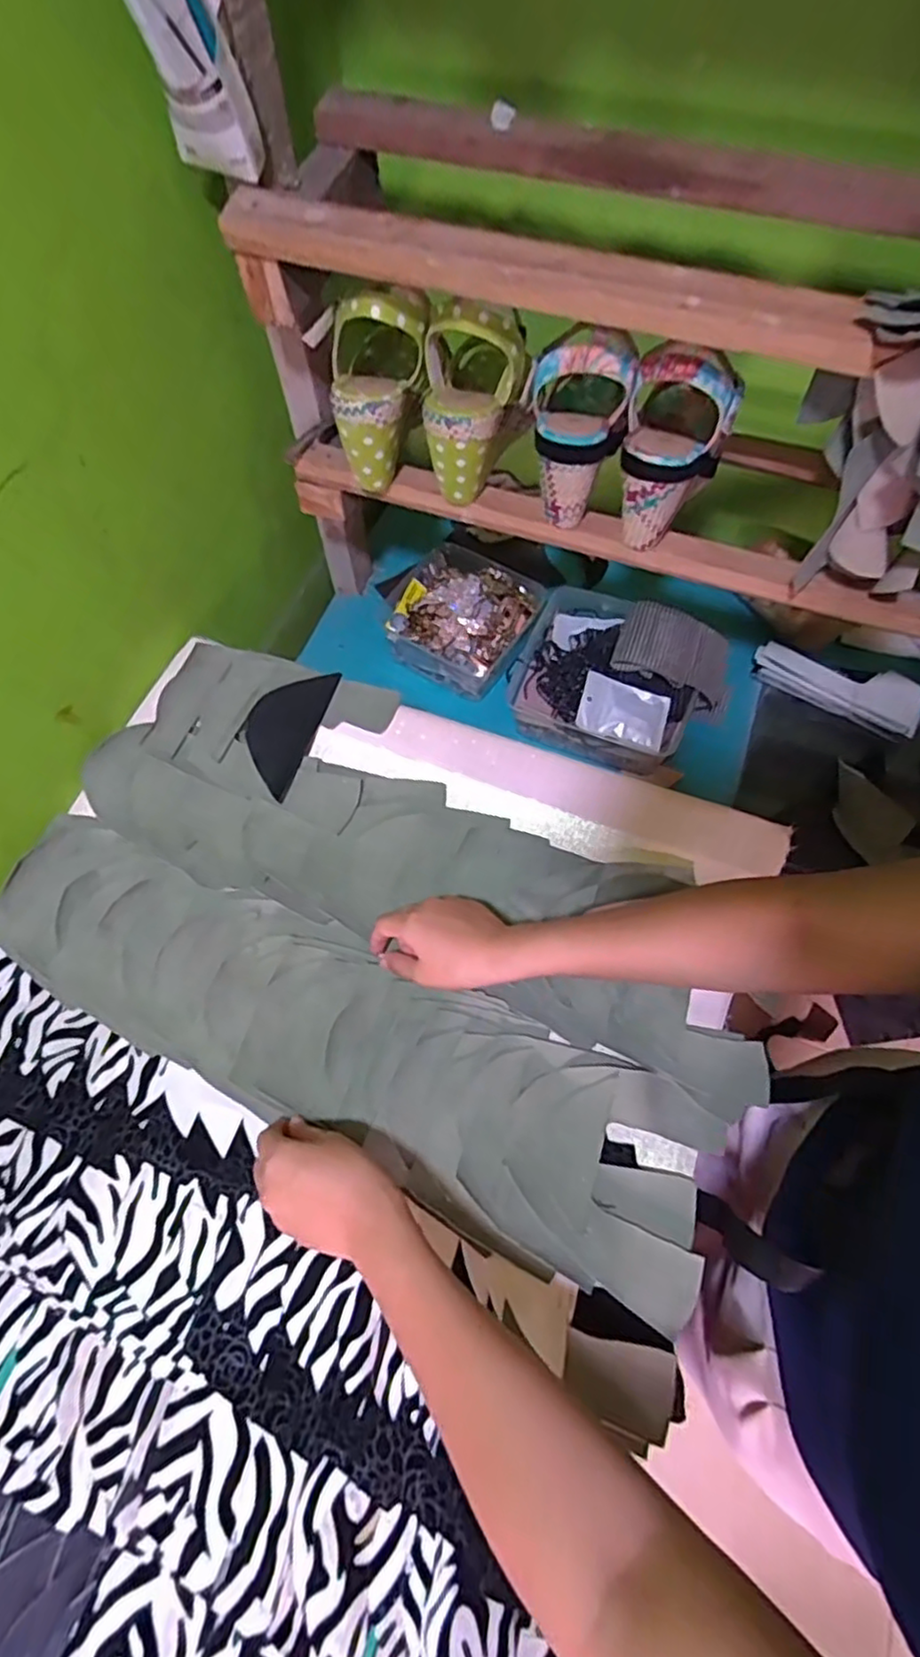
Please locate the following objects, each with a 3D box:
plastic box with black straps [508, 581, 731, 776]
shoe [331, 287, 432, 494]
[{"bbox_3d":[0.180,-0.180,0.771,0.232,0.071,0.195,20,67,9],"label":"plastic box with black straps"},{"bbox_3d":[-0.085,-0.373,0.575,0.096,0.150,0.076,25,38,11],"label":"shoe"}]

